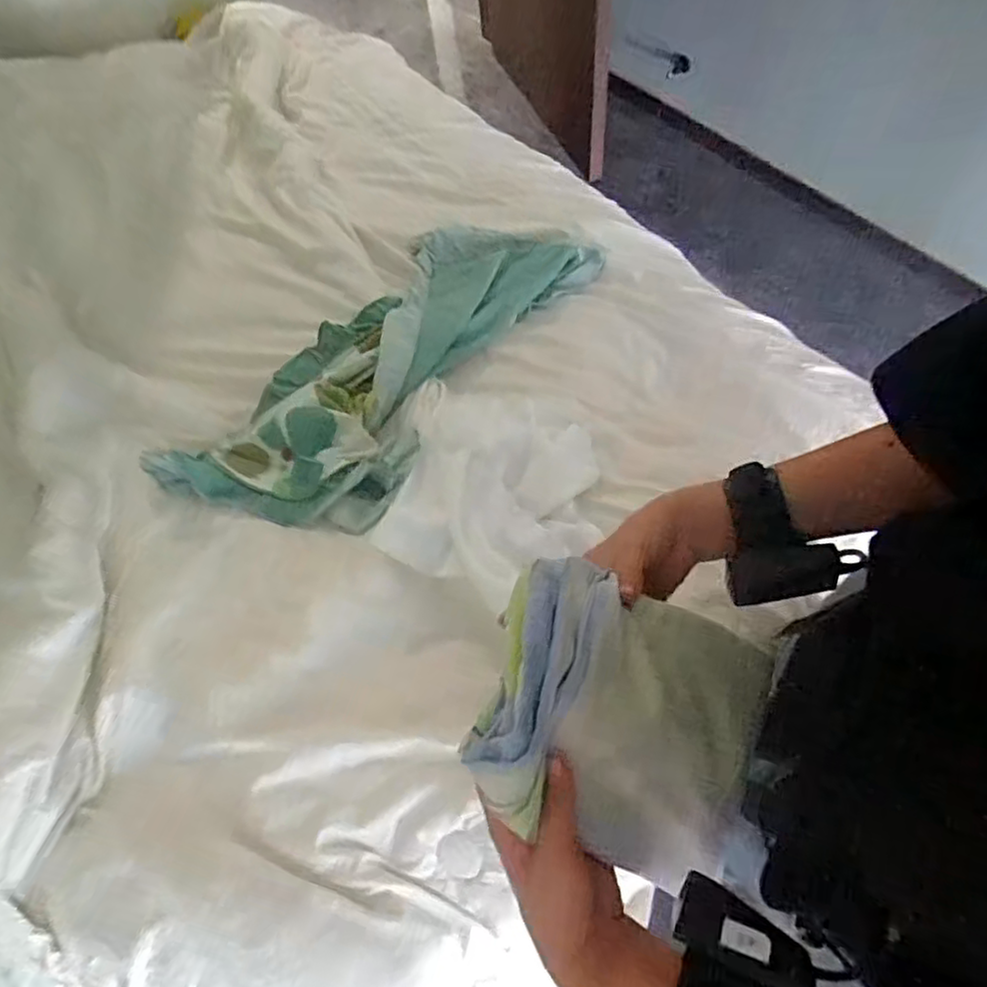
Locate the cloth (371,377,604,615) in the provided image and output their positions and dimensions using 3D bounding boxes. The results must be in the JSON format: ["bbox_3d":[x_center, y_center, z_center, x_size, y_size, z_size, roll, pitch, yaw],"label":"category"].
[{"bbox_3d":[0.003,-0.021,0.861,0.270,0.043,0.334,8,61,4],"label":"cloth"}]

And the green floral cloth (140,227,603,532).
[{"bbox_3d":[-0.147,-0.196,0.985,0.313,0.098,0.680,32,71,20],"label":"green floral cloth"}]

